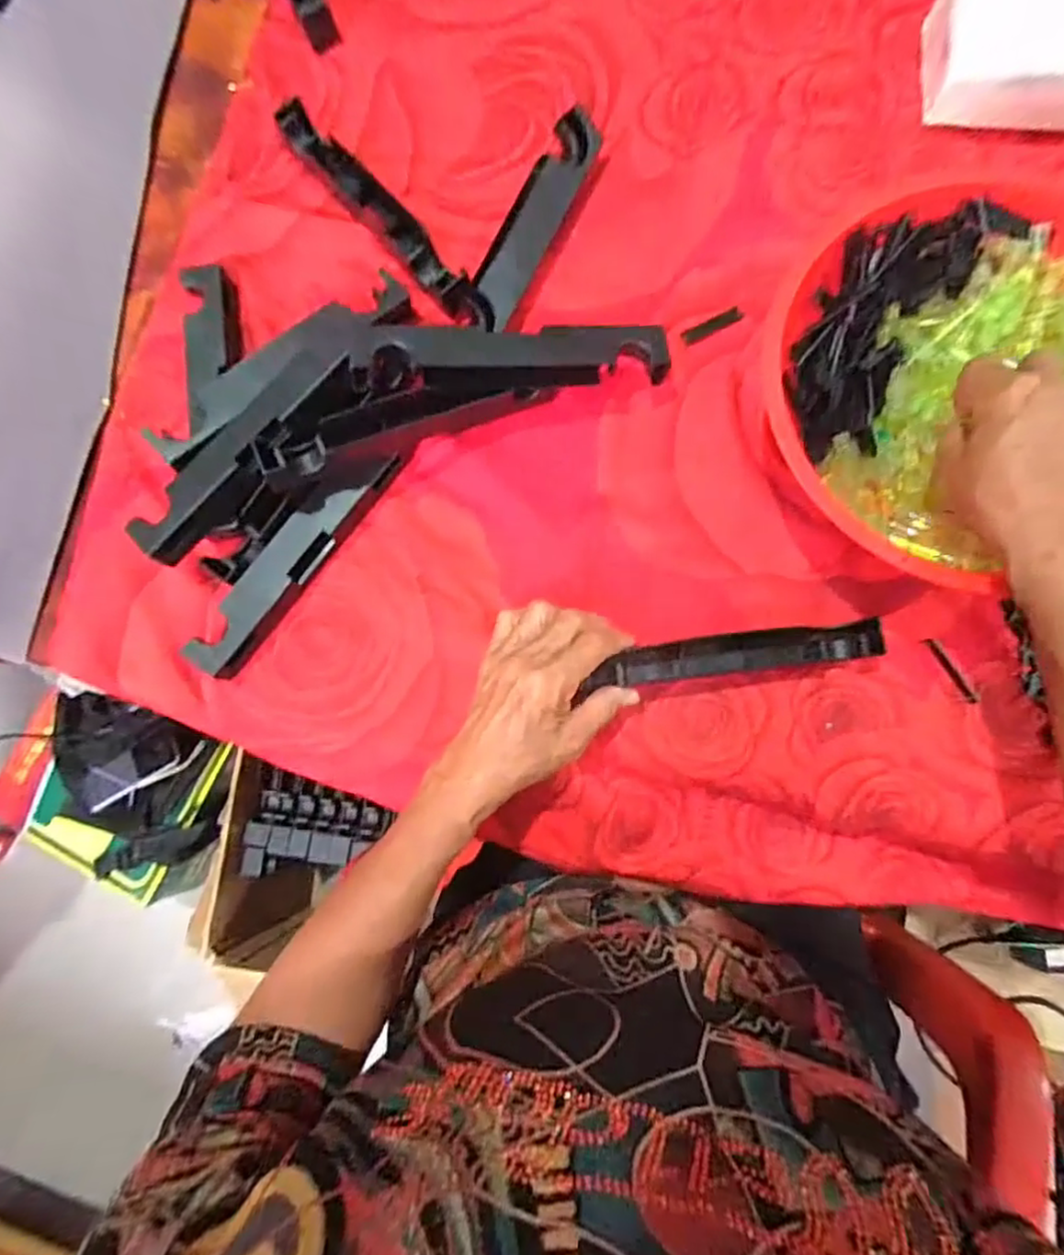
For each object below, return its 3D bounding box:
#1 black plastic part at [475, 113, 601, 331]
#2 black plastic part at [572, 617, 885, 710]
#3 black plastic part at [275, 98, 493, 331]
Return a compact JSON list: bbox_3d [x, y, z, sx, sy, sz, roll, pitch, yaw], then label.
[{"bbox_3d":[0.002,-0.279,0.449,0.031,0.029,0.159,24,84,6],"label":"black plastic part"},{"bbox_3d":[0.122,0.017,0.402,0.176,0.028,0.025,-8,81,2],"label":"black plastic part"},{"bbox_3d":[-0.101,-0.288,0.457,0.028,0.026,0.224,-39,82,-3],"label":"black plastic part"}]

